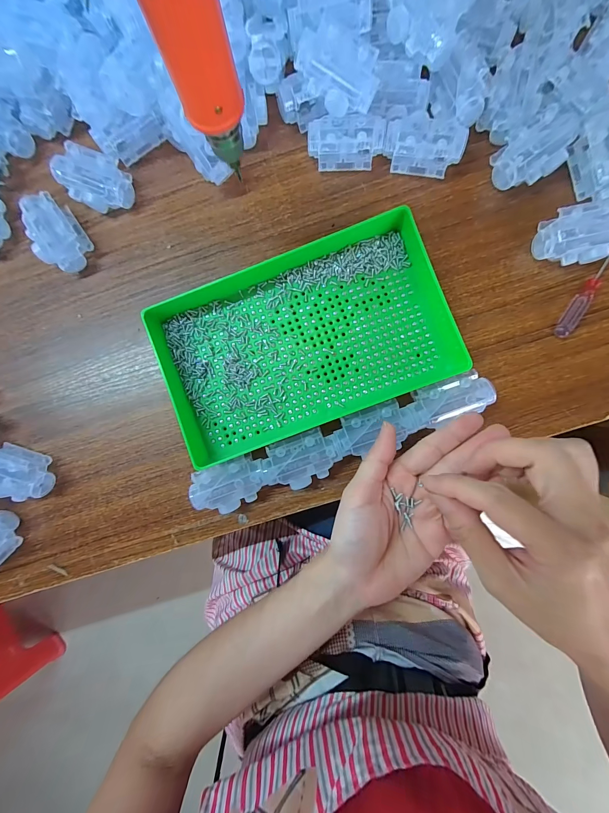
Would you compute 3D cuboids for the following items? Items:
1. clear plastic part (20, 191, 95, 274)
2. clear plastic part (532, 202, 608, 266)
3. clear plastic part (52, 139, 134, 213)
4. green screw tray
[{"bbox_3d":[-0.241,-0.165,0.294,0.044,0.033,0.068,-30,88,3],"label":"clear plastic part"},{"bbox_3d":[0.242,-0.148,0.267,0.068,0.030,0.040,-4,89,3],"label":"clear plastic part"},{"bbox_3d":[-0.203,-0.217,0.296,0.065,0.030,0.045,19,91,4],"label":"clear plastic part"},{"bbox_3d":[-0.001,-0.060,0.275,0.248,0.034,0.157,-21,88,3],"label":"green screw tray"}]

